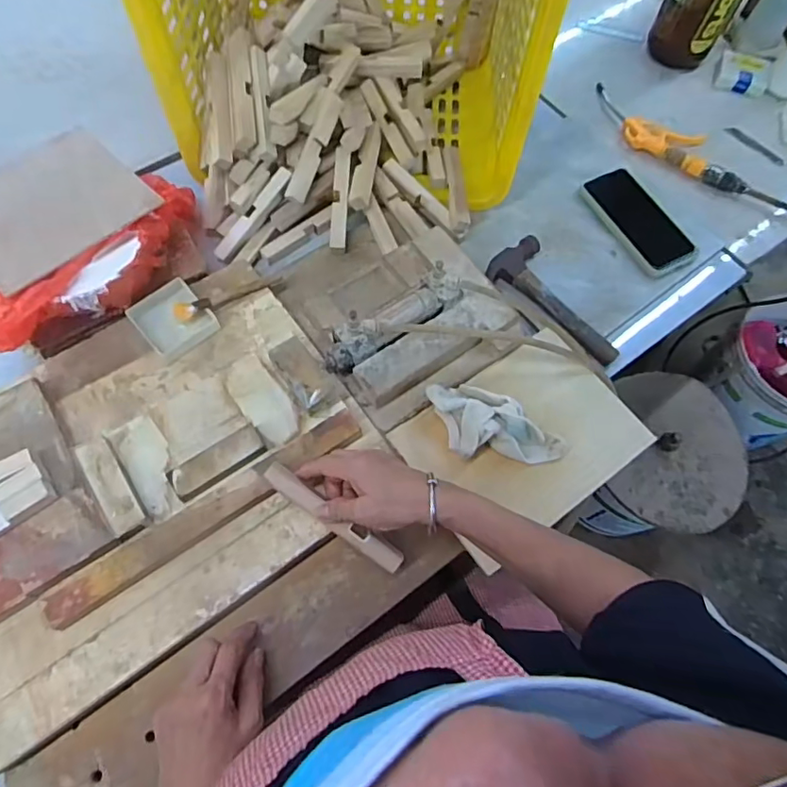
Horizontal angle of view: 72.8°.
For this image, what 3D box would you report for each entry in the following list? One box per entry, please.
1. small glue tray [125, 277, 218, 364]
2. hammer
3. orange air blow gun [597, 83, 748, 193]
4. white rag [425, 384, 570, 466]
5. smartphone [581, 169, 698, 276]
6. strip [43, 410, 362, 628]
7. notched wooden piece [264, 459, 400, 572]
[{"bbox_3d":[-0.242,-0.082,0.589,0.071,0.015,0.079,-38,73,-18],"label":"small glue tray"},{"bbox_3d":[0.206,-0.115,0.656,0.075,0.020,0.189,-39,73,-18],"label":"hammer"},{"bbox_3d":[0.394,-0.373,0.783,0.072,0.022,0.270,-40,73,-18],"label":"orange air blow gun"},{"bbox_3d":[0.108,0.030,0.555,0.139,0.038,0.074,3,66,-1],"label":"white rag"},{"bbox_3d":[0.331,-0.232,0.718,0.078,0.016,0.164,-26,69,-13],"label":"smartphone"},{"bbox_3d":[-0.166,0.107,0.494,0.308,0.010,0.035,-31,71,-15],"label":"strip"},{"bbox_3d":[-0.055,0.115,0.493,0.149,0.009,0.020,36,69,-1],"label":"notched wooden piece"}]

